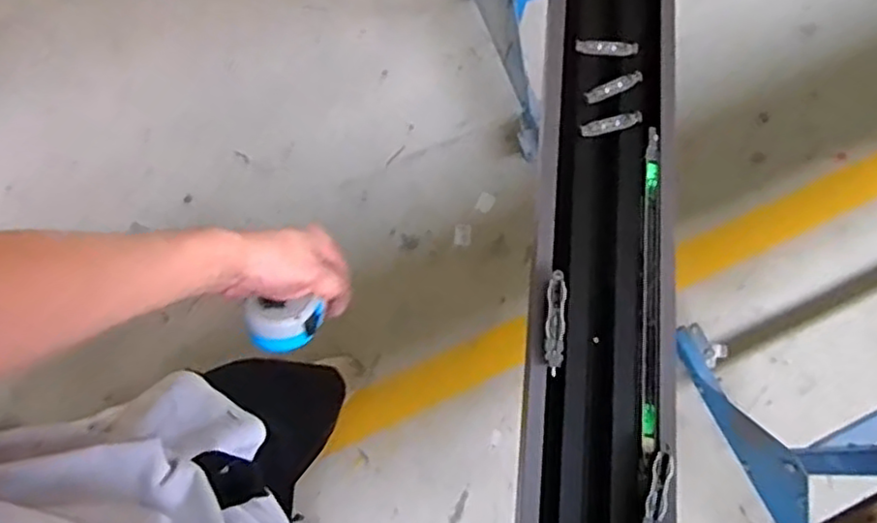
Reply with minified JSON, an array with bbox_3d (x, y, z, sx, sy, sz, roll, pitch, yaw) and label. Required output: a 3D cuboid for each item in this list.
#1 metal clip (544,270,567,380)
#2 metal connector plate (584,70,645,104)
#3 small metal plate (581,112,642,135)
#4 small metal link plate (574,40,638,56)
[{"bbox_3d":[0.109,0.056,0.627,0.019,0.012,0.094,5,74,0],"label":"metal clip"},{"bbox_3d":[0.189,-0.187,0.720,0.072,0.009,0.016,-27,76,-8],"label":"metal connector plate"},{"bbox_3d":[0.182,-0.146,0.709,0.069,0.007,0.019,-16,75,-5],"label":"small metal plate"},{"bbox_3d":[0.184,-0.232,0.732,0.068,0.005,0.017,4,74,0],"label":"small metal link plate"}]

